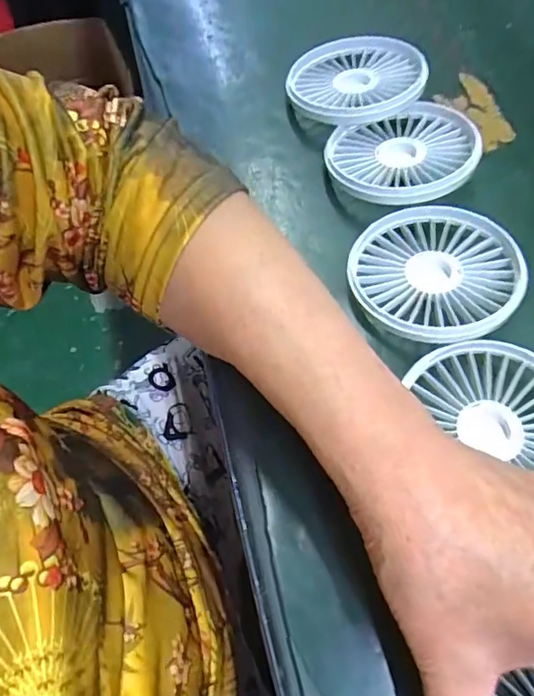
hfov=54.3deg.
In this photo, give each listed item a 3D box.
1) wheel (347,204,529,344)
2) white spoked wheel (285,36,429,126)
[{"bbox_3d":[0.092,-0.041,0.282,0.089,0.023,0.084,0,64,1],"label":"wheel"},{"bbox_3d":[0.057,-0.182,0.353,0.089,0.024,0.076,-21,65,-9],"label":"white spoked wheel"}]

